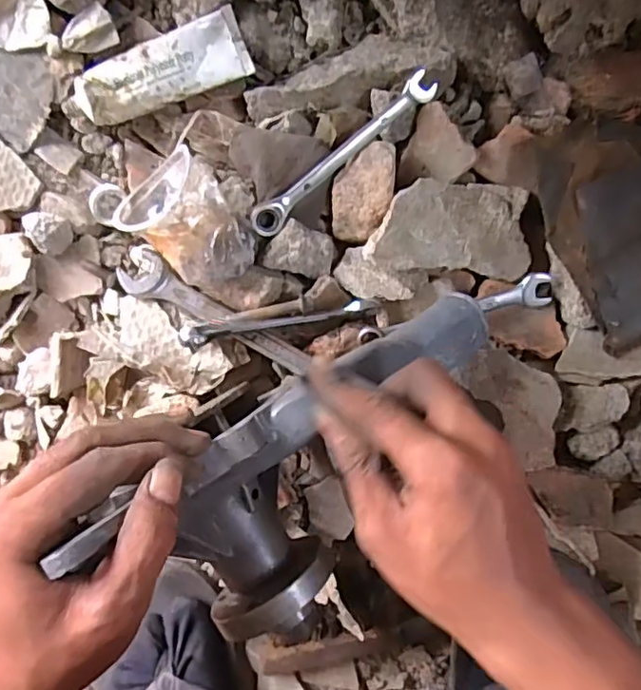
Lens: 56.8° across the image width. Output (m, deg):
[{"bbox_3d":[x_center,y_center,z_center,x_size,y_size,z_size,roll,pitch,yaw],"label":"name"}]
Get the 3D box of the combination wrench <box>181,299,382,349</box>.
[{"bbox_3d":[-0.027,-0.017,0.427,0.143,0.019,0.015,-9,95,-14],"label":"combination wrench"}]

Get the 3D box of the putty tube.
[{"bbox_3d":[-0.108,-0.189,0.406,0.117,0.018,0.044,-20,92,4],"label":"putty tube"}]

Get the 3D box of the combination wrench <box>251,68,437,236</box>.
[{"bbox_3d":[0.014,-0.132,0.413,0.156,0.006,0.020,-40,90,5],"label":"combination wrench"}]

